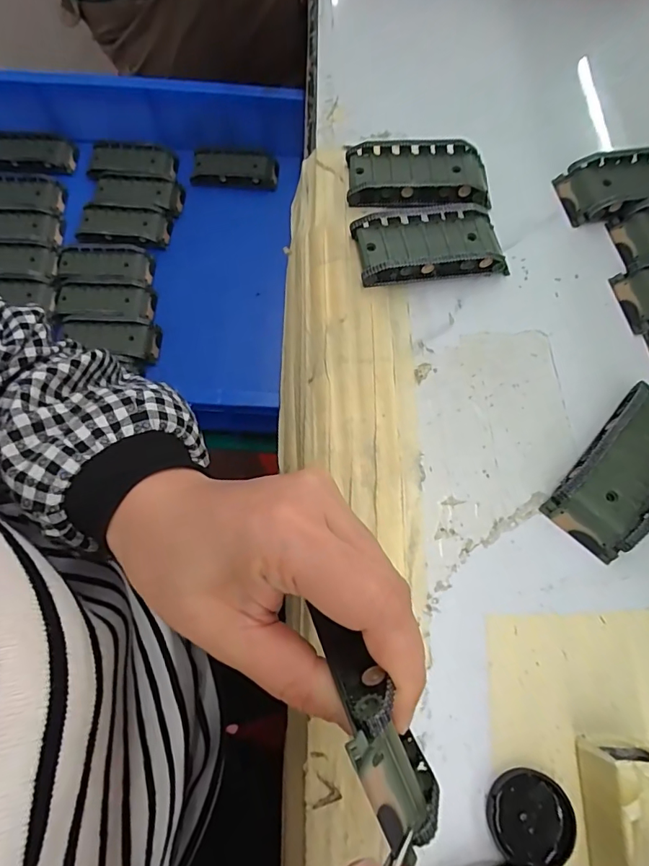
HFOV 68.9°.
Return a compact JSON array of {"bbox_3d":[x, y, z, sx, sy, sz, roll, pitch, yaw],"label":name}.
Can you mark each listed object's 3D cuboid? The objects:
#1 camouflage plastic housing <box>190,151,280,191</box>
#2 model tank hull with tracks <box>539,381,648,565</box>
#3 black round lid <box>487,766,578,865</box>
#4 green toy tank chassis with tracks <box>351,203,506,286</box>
[{"bbox_3d":[-0.103,-0.301,0.544,0.097,0.018,0.040,1,71,1],"label":"camouflage plastic housing"},{"bbox_3d":[0.162,0.018,0.253,0.045,0.020,0.093,41,76,13],"label":"model tank hull with tracks"},{"bbox_3d":[0.090,0.168,0.205,0.035,0.007,0.035,0,71,0],"label":"black round lid"},{"bbox_3d":[0.067,-0.120,0.298,0.093,0.023,0.044,-9,71,-3],"label":"green toy tank chassis with tracks"}]

